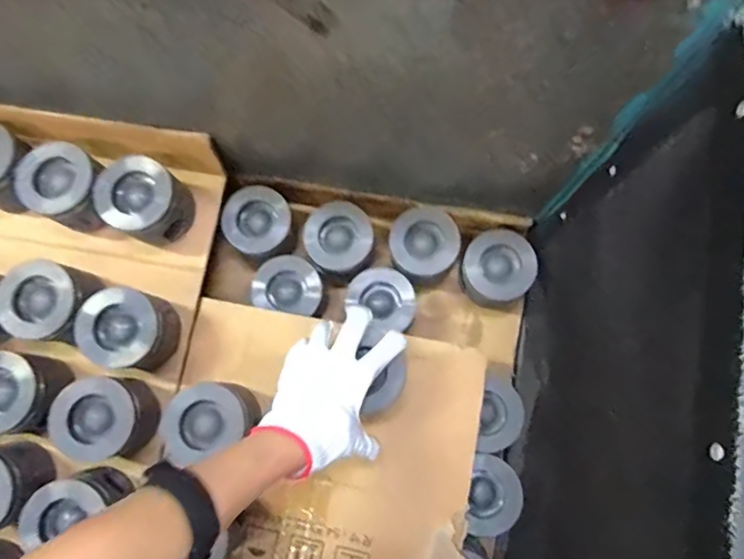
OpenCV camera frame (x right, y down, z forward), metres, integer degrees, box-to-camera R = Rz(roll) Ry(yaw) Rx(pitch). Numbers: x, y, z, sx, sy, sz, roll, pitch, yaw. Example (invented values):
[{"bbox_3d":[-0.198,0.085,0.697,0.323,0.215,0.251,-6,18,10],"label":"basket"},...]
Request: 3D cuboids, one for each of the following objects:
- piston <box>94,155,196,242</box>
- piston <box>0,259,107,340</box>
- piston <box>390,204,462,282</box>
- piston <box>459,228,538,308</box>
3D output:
[{"bbox_3d":[-0.270,-0.090,0.635,0.085,0.086,0.089,-1,79,5],"label":"piston"},{"bbox_3d":[-0.368,0.030,0.615,0.102,0.075,0.090,15,81,7],"label":"piston"},{"bbox_3d":[0.067,-0.044,0.697,0.082,0.078,0.086,-1,79,5],"label":"piston"},{"bbox_3d":[0.160,-0.012,0.685,0.087,0.087,0.086,-1,79,5],"label":"piston"}]

